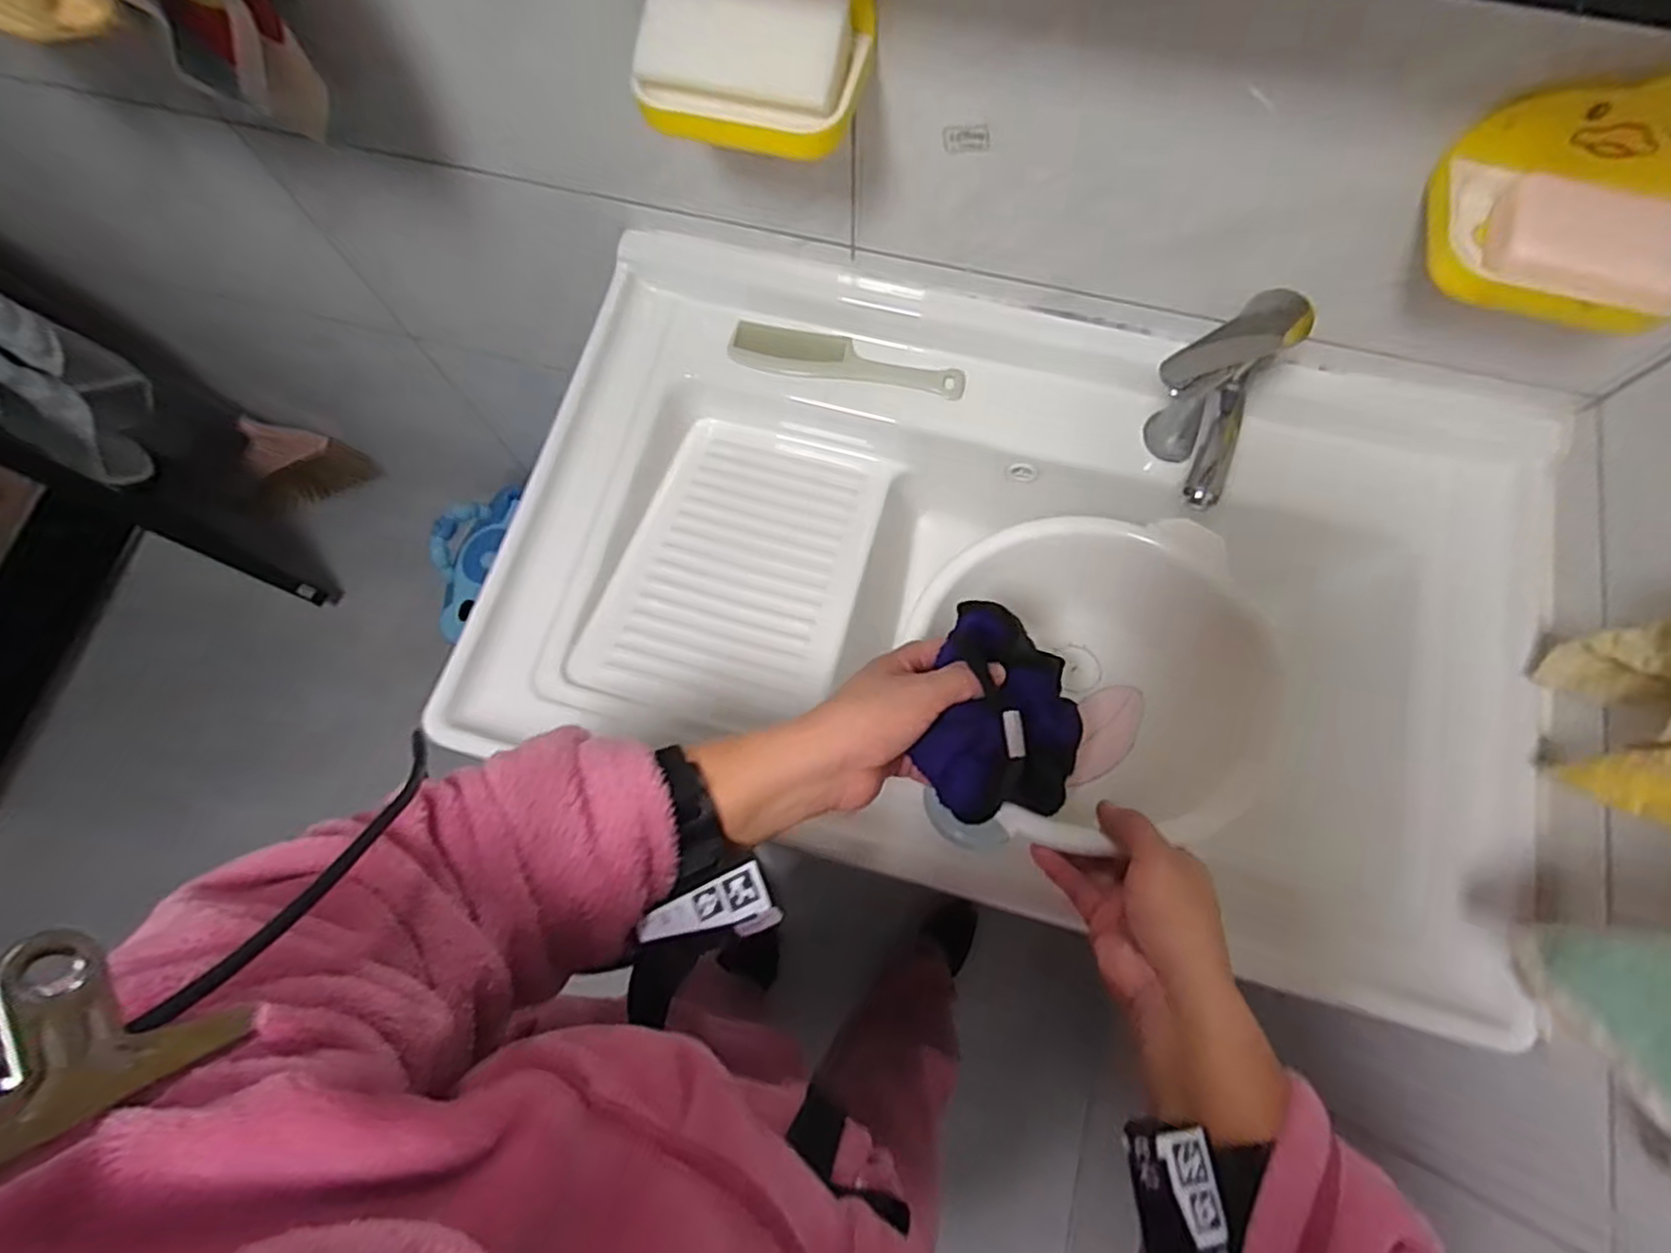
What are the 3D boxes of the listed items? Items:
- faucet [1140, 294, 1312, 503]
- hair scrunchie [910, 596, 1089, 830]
[{"bbox_3d":[0.263,-0.147,0.552,0.079,0.172,0.121,32,77,10],"label":"faucet"},{"bbox_3d":[0.109,0.059,0.457,0.101,0.100,0.128,17,75,6],"label":"hair scrunchie"}]

